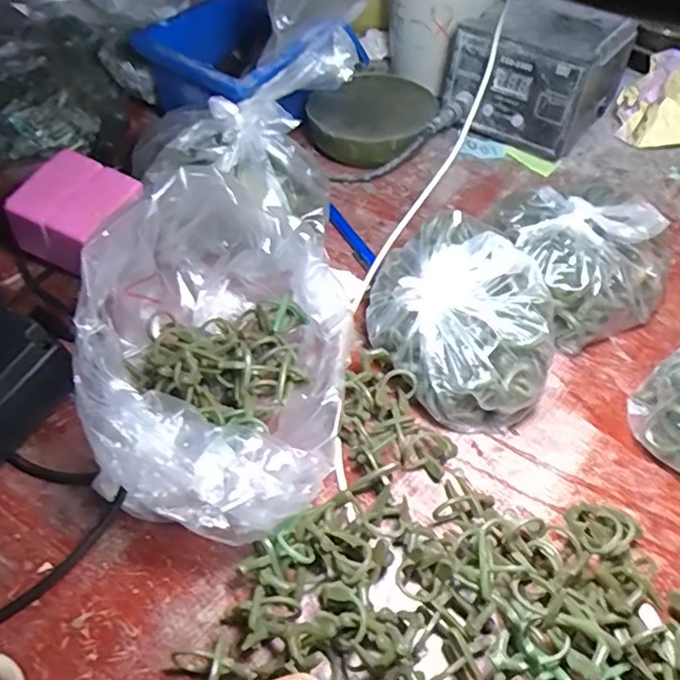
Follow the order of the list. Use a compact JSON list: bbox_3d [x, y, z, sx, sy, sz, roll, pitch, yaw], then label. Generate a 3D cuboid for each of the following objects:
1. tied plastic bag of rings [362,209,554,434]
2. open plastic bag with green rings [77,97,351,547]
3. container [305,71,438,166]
[{"bbox_3d":[0.070,-0.010,0.348,0.082,0.081,0.119,-29,56,-20],"label":"tied plastic bag of rings"},{"bbox_3d":[-0.068,-0.033,0.350,0.136,0.094,0.291,-3,52,0],"label":"open plastic bag with green rings"},{"bbox_3d":[0.028,-0.196,0.520,0.111,0.038,0.120,-1,52,1],"label":"container"}]

